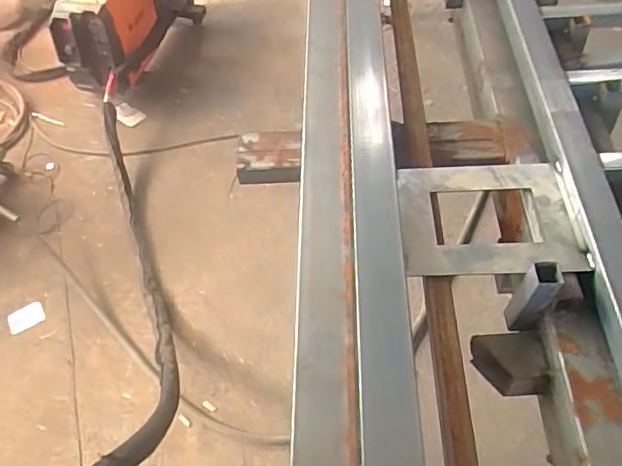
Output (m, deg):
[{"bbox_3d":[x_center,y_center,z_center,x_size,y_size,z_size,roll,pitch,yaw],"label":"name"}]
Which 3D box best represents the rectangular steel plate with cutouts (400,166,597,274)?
[{"bbox_3d":[0.152,-0.014,0.488,0.145,0.010,0.116,-3,53,3],"label":"rectangular steel plate with cutouts"}]

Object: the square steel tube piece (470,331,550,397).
[{"bbox_3d":[0.169,0.111,0.475,0.056,0.038,0.044,-3,53,3],"label":"square steel tube piece"}]

